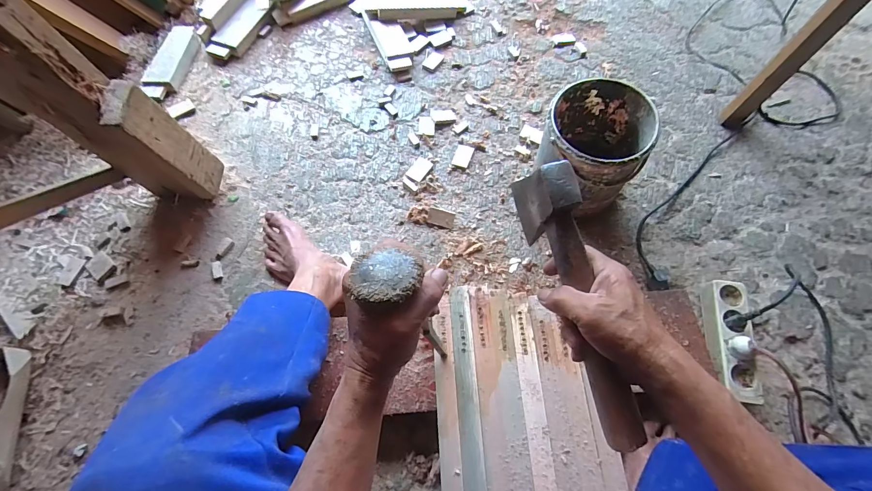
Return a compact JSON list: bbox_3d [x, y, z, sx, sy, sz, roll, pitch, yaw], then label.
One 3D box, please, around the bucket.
[{"bbox_3d":[0.290,-0.172,0.697,0.184,0.188,0.181,-1,67,3],"label":"bucket"}]

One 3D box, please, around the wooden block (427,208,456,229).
[{"bbox_3d":[0.010,-0.056,0.752,0.054,0.009,0.035,13,92,2],"label":"wooden block"}]

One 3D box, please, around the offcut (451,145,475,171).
[{"bbox_3d":[0.059,-0.196,0.818,0.039,0.007,0.059,18,69,11],"label":"offcut"}]

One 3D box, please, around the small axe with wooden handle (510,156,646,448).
[{"bbox_3d":[0.139,0.055,0.364,0.039,0.092,0.267,-15,80,-3],"label":"small axe with wooden handle"}]

